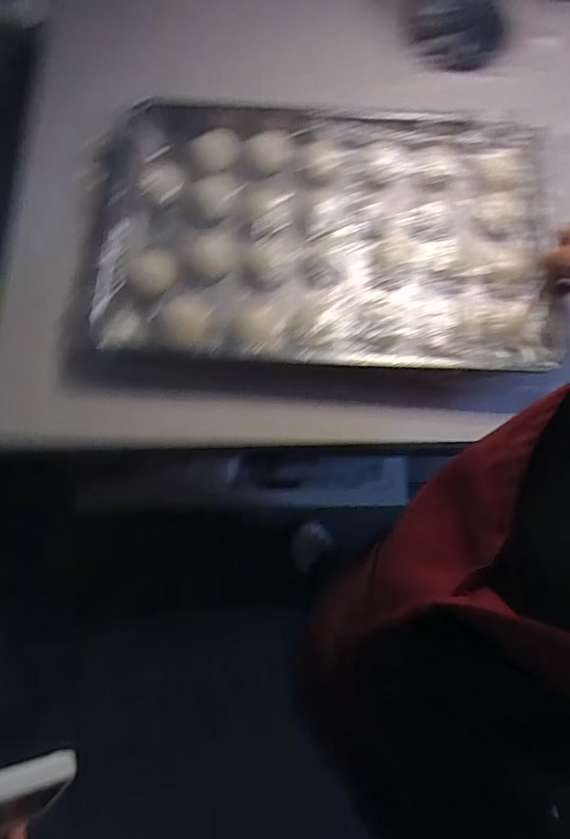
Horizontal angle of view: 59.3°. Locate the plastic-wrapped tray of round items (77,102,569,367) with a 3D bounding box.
[{"bbox_3d":[0.055,-0.256,0.680,0.600,0.050,0.404,-1,72,1],"label":"plastic-wrapped tray of round items"}]

